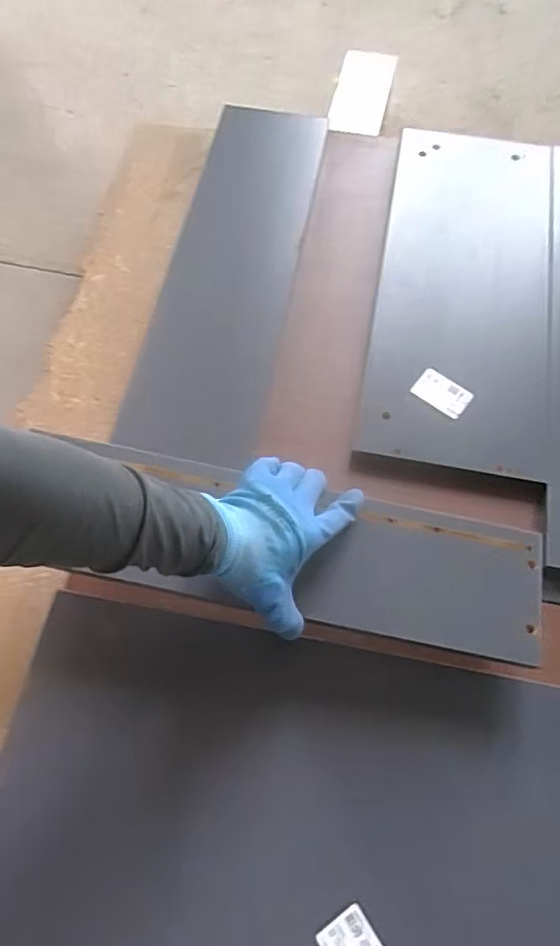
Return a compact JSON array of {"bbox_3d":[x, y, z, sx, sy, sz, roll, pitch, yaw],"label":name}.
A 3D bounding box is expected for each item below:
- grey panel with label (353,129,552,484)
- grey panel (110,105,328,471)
[{"bbox_3d":[0.235,-0.241,0.754,0.215,0.022,0.514,11,65,2],"label":"grey panel with label"},{"bbox_3d":[-0.062,-0.272,0.767,0.164,0.023,0.528,9,72,9],"label":"grey panel"}]

